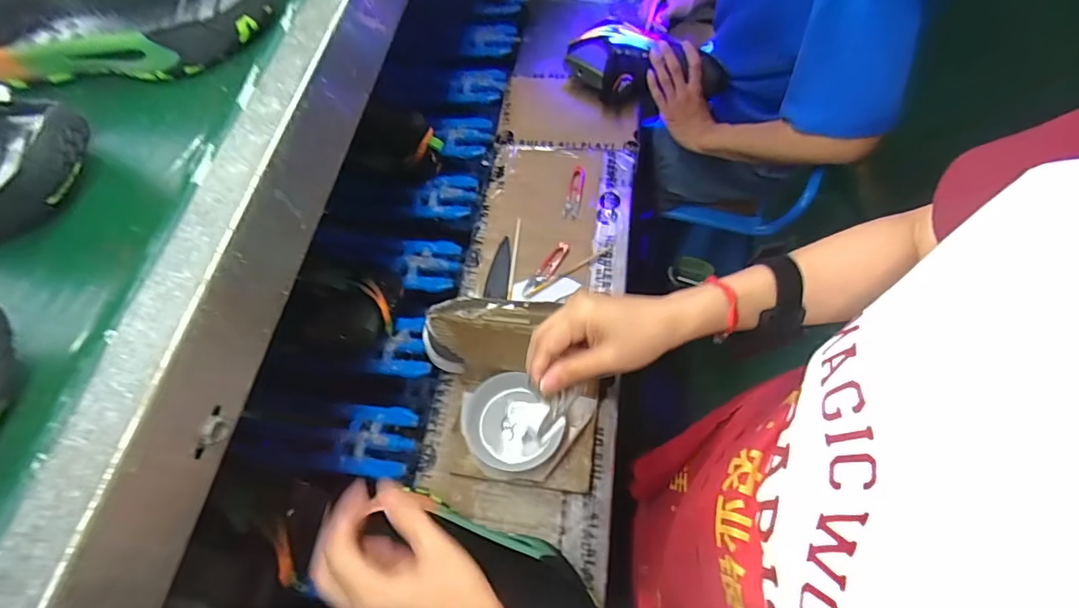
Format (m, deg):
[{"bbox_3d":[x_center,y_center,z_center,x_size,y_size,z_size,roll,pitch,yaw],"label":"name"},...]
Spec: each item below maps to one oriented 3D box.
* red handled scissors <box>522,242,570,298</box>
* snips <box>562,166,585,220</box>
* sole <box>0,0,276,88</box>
[{"bbox_3d":[0.010,-0.049,0.705,0.023,0.005,0.103,34,70,16],"label":"red handled scissors"},{"bbox_3d":[0.056,-0.177,0.766,0.024,0.011,0.094,9,65,6],"label":"snips"},{"bbox_3d":[-0.347,-0.233,0.393,0.270,0.040,0.112,-8,61,-5],"label":"sole"}]

